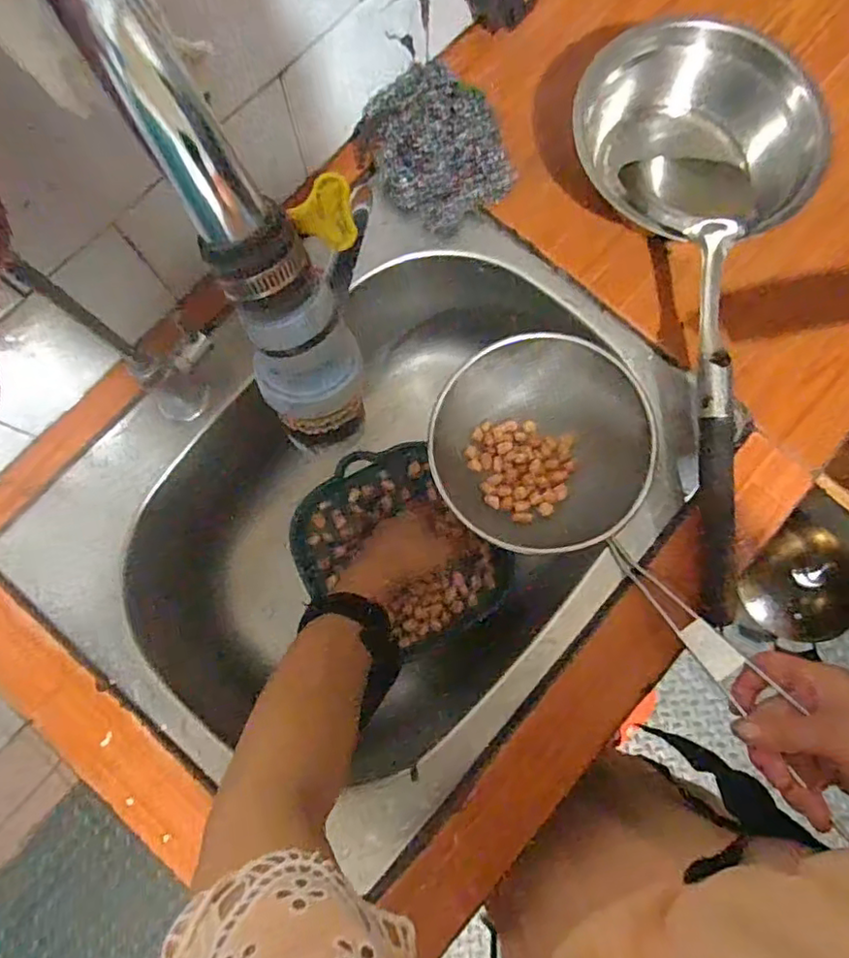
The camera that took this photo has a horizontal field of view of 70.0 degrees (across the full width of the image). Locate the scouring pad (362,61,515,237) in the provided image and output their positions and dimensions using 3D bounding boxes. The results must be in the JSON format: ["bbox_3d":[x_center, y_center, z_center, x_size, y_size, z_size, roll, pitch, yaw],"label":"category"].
[{"bbox_3d":[0.011,-0.273,0.499,0.098,0.025,0.123,-21,104,15],"label":"scouring pad"}]

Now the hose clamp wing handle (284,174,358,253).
[{"bbox_3d":[-0.035,-0.093,0.214,0.022,0.009,0.025,-7,97,6],"label":"hose clamp wing handle"}]

